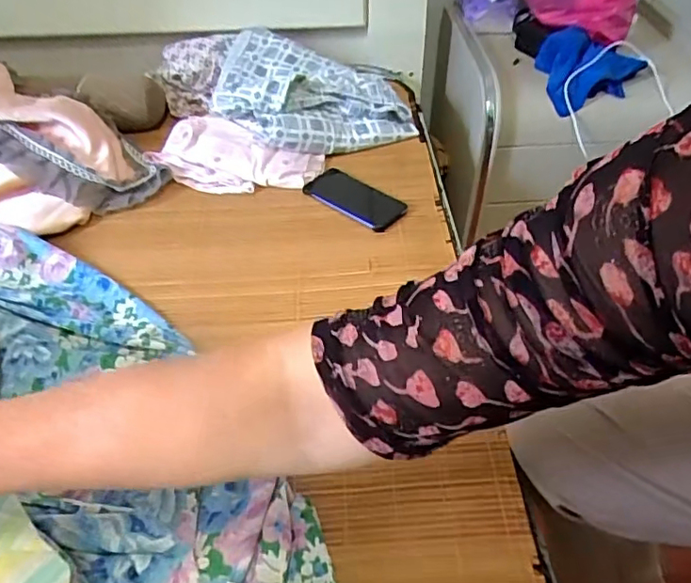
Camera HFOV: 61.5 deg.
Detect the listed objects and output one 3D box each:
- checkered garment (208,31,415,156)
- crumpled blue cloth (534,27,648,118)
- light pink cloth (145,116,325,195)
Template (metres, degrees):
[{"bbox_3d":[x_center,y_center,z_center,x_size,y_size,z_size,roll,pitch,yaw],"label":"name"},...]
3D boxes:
[{"bbox_3d":[-0.056,-0.352,1.050,0.341,0.122,0.280,-4,43,-4],"label":"checkered garment"},{"bbox_3d":[0.457,-0.422,1.111,0.171,0.111,0.158,-18,45,-18],"label":"crumpled blue cloth"},{"bbox_3d":[-0.186,-0.222,0.962,0.281,0.083,0.111,9,44,10],"label":"light pink cloth"}]

